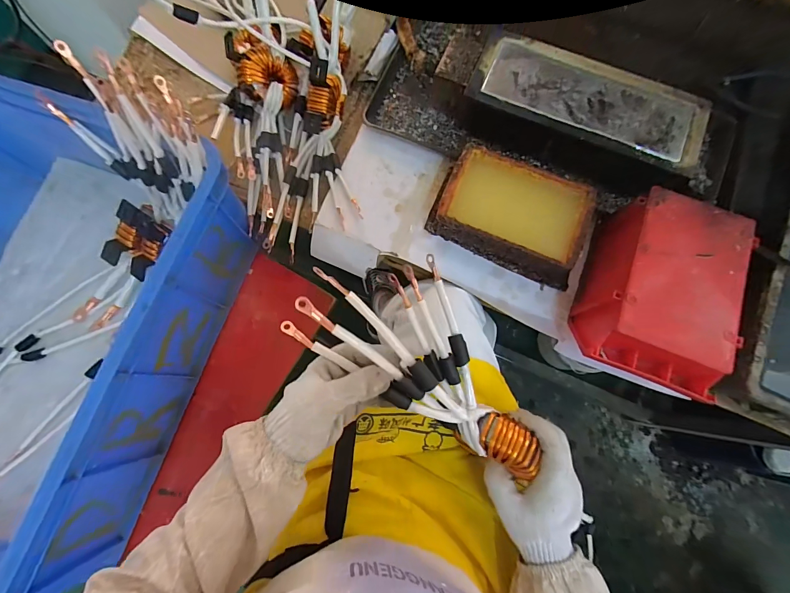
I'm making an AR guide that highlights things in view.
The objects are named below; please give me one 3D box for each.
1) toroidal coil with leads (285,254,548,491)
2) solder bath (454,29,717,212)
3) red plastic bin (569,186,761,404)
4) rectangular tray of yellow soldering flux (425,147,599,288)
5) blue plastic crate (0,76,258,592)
[{"bbox_3d":[0.042,0.063,0.349,0.270,0.050,0.138,42,78,-8],"label":"toroidal coil with leads"},{"bbox_3d":[0.293,-0.269,0.560,0.355,0.107,0.158,28,77,5],"label":"solder bath"},{"bbox_3d":[0.336,-0.004,0.460,0.146,0.107,0.226,20,77,4],"label":"red plastic bin"},{"bbox_3d":[0.174,-0.119,0.521,0.215,0.068,0.133,24,77,5],"label":"rectangular tray of yellow soldering flux"},{"bbox_3d":[-0.492,0.042,0.482,0.403,0.202,0.594,16,76,3],"label":"blue plastic crate"}]

